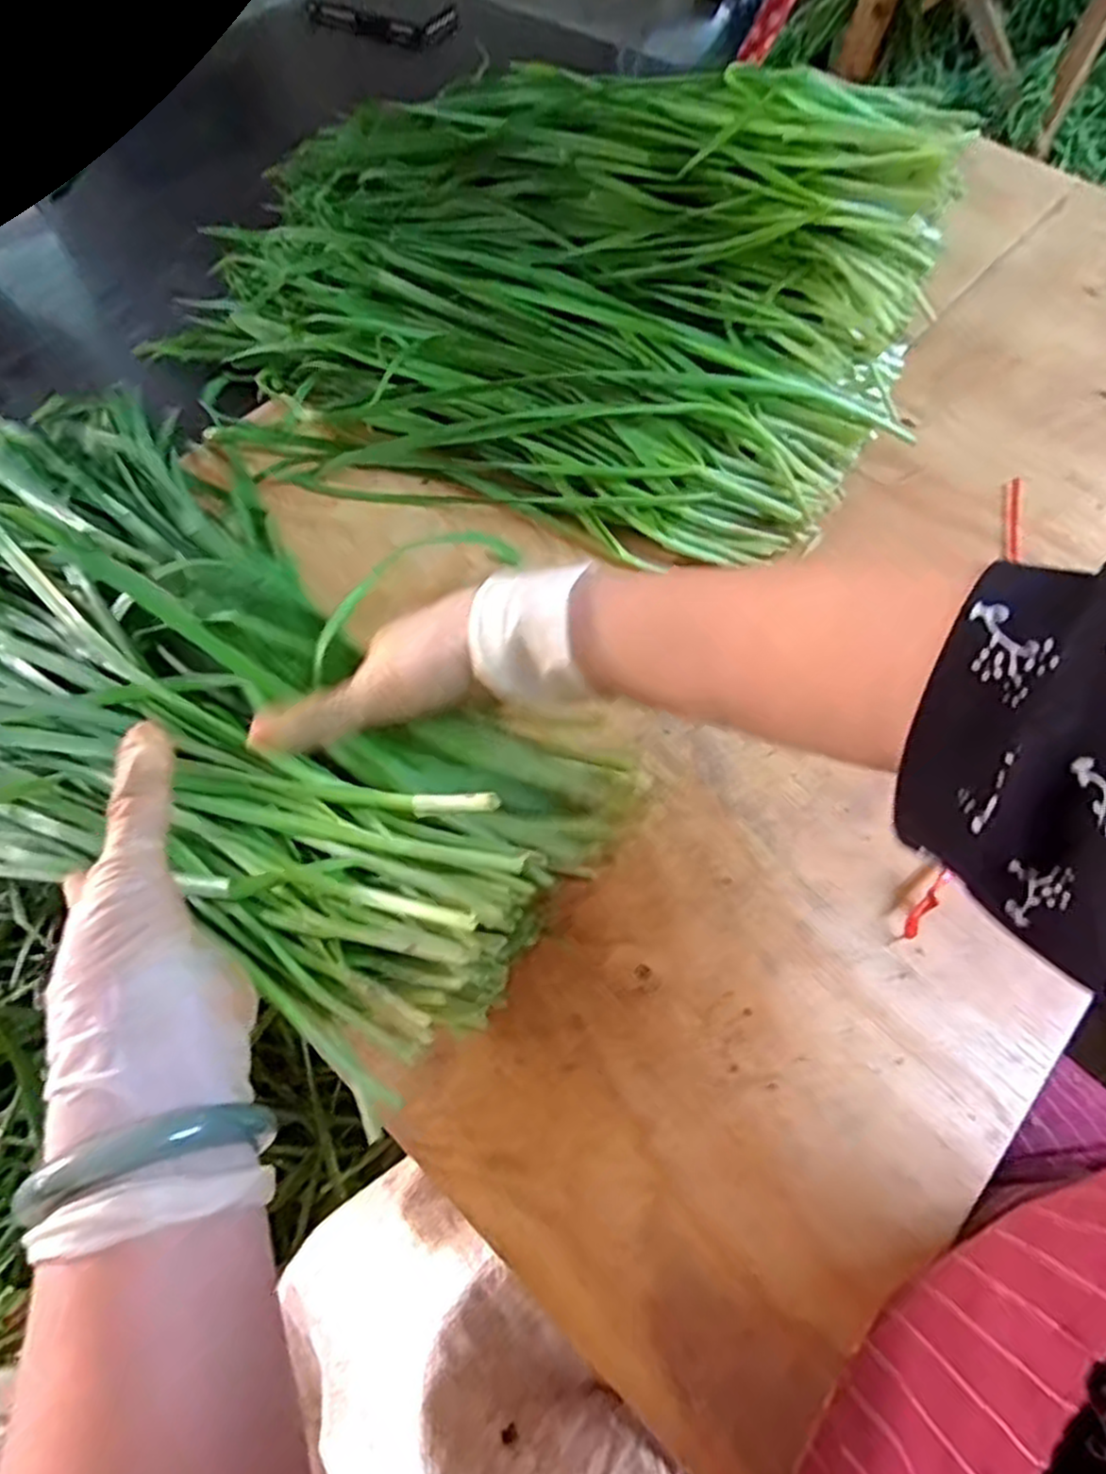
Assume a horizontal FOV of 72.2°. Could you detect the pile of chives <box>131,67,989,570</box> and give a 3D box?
[{"bbox_3d":[-0.022,-0.291,0.477,0.484,0.157,0.261,18,64,8],"label":"pile of chives"}]

